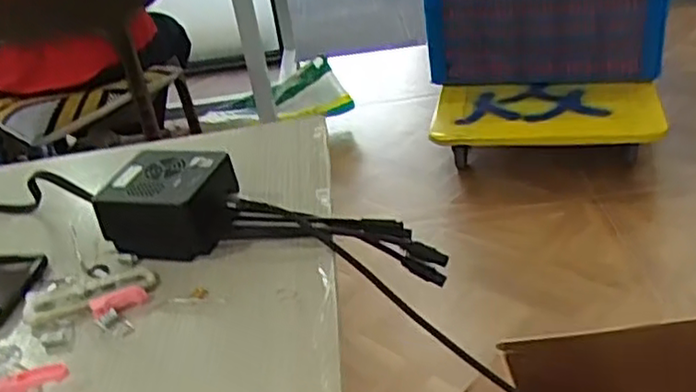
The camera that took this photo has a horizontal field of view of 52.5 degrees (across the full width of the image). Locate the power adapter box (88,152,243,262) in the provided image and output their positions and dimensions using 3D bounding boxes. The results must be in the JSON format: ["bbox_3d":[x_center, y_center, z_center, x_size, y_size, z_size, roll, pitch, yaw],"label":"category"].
[{"bbox_3d":[-0.127,0.005,0.514,0.083,0.050,0.073,2,33,18],"label":"power adapter box"}]

